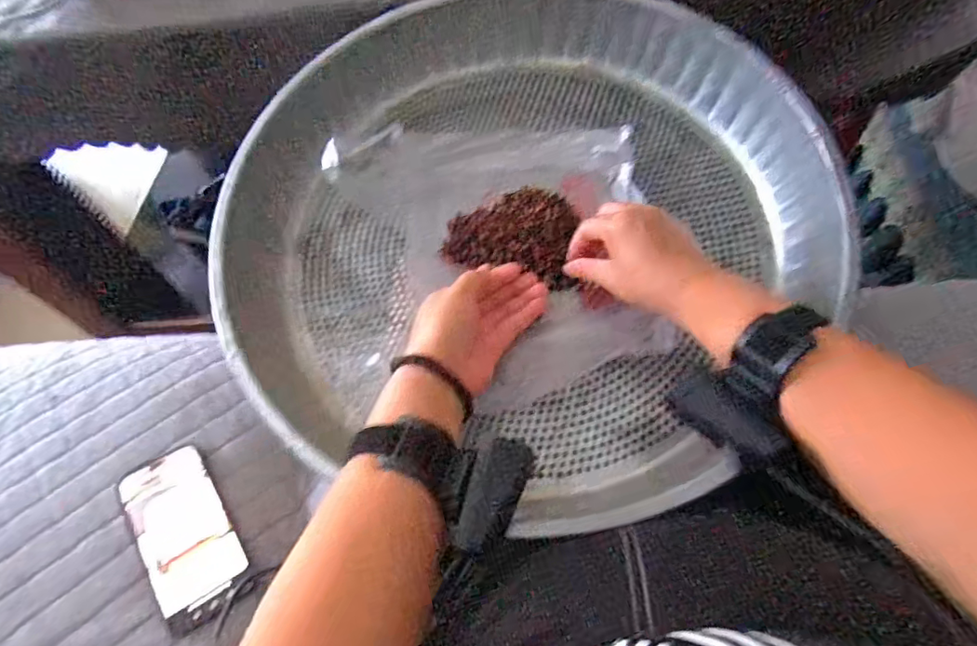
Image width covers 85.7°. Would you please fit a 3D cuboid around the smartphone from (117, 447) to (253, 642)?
[{"bbox_3d":[-0.281,0.186,0.481,0.073,0.015,0.162,-32,60,-14],"label":"smartphone"}]

